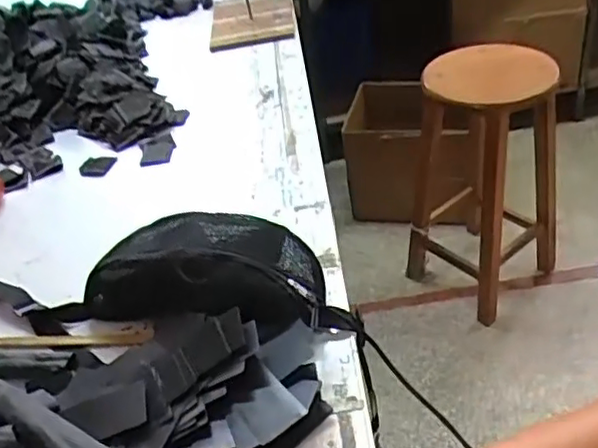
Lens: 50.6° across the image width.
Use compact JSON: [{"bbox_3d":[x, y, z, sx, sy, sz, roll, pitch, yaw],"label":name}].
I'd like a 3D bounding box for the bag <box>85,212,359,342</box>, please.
[{"bbox_3d":[-0.091,0.045,0.710,0.304,0.100,0.139,-1,39,14],"label":"bag"}]

